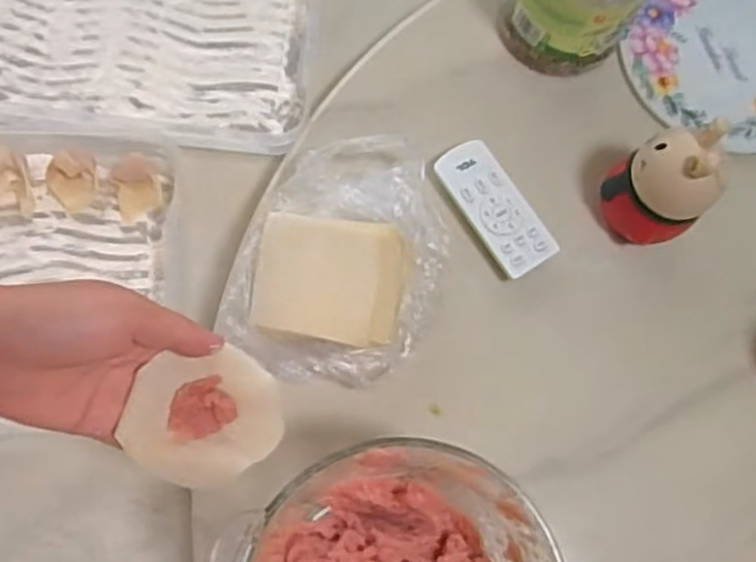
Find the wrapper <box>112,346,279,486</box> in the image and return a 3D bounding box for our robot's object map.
[{"bbox_3d":[-0.090,0.071,0.387,0.081,0.017,0.066,-9,89,-28],"label":"wrapper"}]

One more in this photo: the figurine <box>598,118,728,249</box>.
[{"bbox_3d":[0.204,-0.069,0.545,0.054,0.107,0.070,-14,75,-7],"label":"figurine"}]

